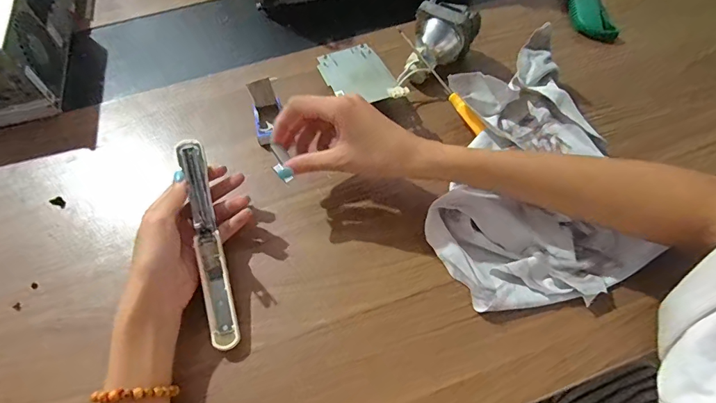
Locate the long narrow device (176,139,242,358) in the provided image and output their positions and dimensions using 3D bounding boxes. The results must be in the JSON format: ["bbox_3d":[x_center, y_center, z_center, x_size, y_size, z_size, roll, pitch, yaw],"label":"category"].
[{"bbox_3d":[-0.123,0.030,0.338,0.021,0.020,0.174,-15,78,-5],"label":"long narrow device"}]

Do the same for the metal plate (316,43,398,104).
[{"bbox_3d":[0.000,-0.137,0.442,0.066,0.007,0.105,-24,54,-9],"label":"metal plate"}]

